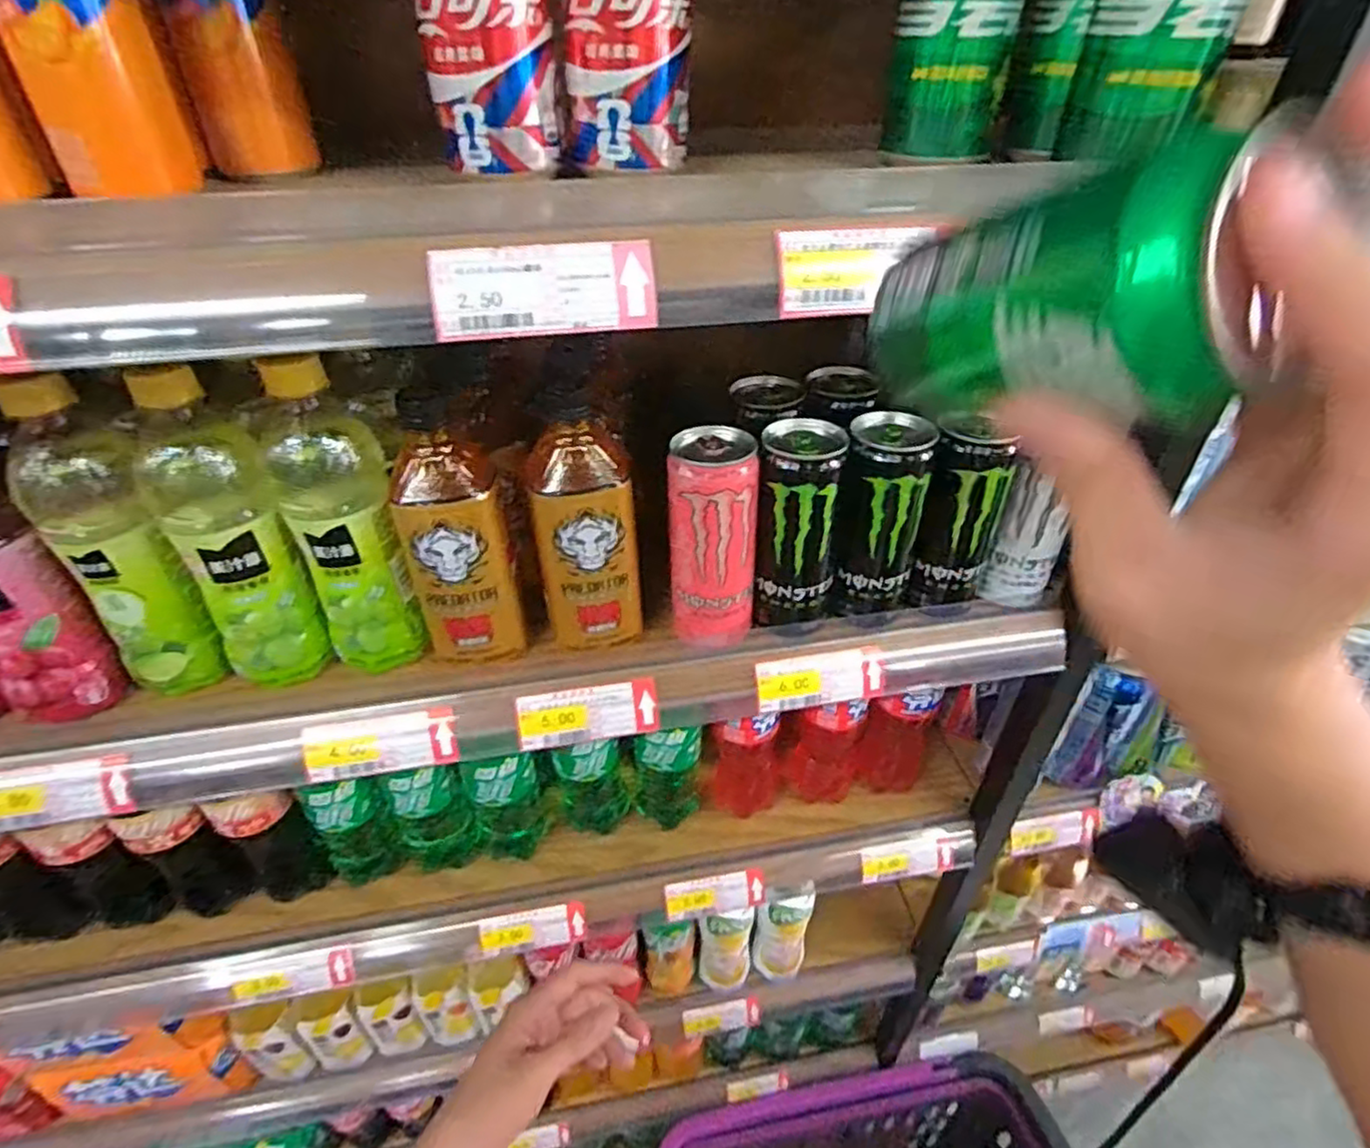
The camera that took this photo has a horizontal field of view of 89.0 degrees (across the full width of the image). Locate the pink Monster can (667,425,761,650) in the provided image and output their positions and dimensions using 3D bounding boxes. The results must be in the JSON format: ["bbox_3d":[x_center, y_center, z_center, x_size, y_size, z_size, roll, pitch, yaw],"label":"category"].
[{"bbox_3d":[0.019,-0.022,0.461,0.054,0.132,0.056,-2,39,-2],"label":"pink Monster can"}]

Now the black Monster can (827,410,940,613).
[{"bbox_3d":[0.131,-0.038,0.466,0.052,0.127,0.052,11,41,13],"label":"black Monster can"}]

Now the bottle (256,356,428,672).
[{"bbox_3d":[-0.209,-0.030,0.429,0.061,0.190,0.059,-13,41,-15],"label":"bottle"}]

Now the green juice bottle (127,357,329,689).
[{"bbox_3d":[-0.272,-0.022,0.416,0.055,0.195,0.051,-31,48,-32],"label":"green juice bottle"}]

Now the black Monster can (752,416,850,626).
[{"bbox_3d":[0.075,-0.030,0.467,0.051,0.132,0.051,4,39,5],"label":"black Monster can"}]

